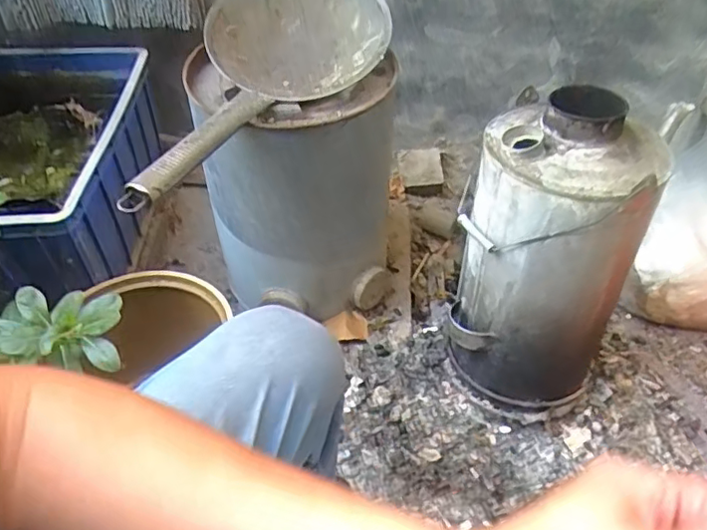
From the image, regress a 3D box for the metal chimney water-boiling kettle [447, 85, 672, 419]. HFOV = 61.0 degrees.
[{"bbox_3d":[0.255,-0.011,0.814,0.215,0.399,0.197,16,47,13],"label":"metal chimney water-boiling kettle"}]

